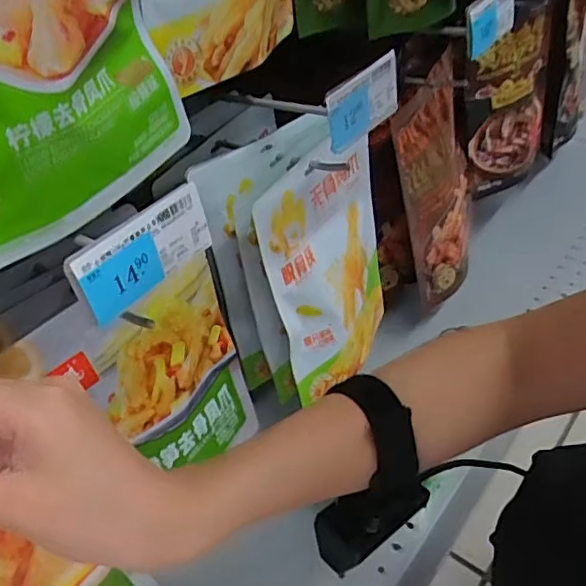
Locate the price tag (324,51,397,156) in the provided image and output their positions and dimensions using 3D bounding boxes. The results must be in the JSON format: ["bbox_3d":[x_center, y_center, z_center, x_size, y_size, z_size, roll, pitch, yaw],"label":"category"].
[{"bbox_3d":[0.049,-0.129,0.400,0.005,0.047,0.075,27,57,33],"label":"price tag"}]

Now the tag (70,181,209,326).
[{"bbox_3d":[-0.072,-0.021,0.296,0.005,0.038,0.078,25,51,31],"label":"tag"}]

